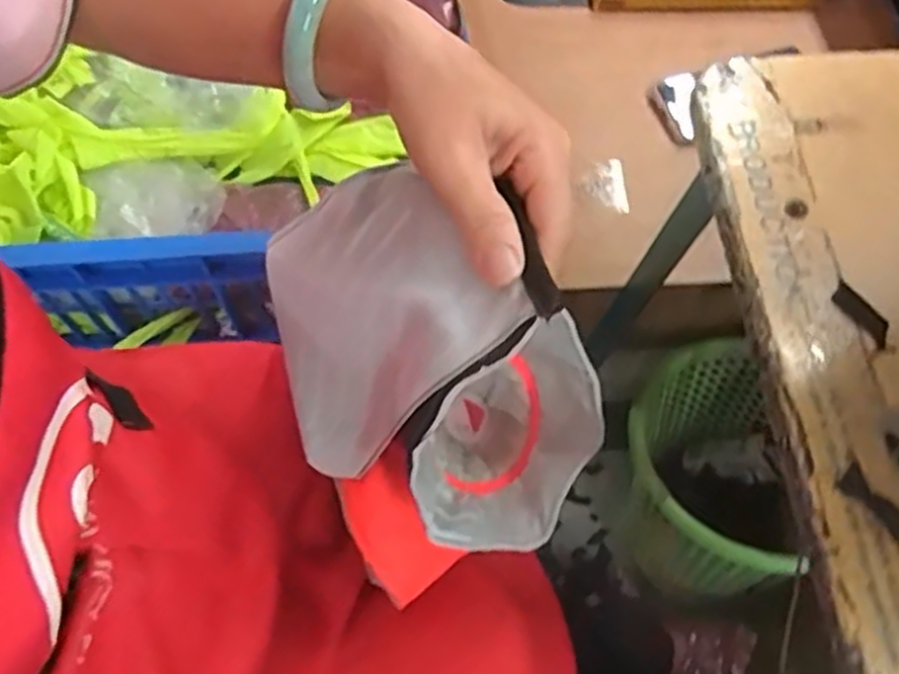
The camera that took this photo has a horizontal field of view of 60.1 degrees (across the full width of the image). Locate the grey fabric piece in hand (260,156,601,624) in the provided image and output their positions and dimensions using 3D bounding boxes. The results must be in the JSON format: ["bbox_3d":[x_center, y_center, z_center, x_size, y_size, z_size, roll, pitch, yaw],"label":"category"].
[{"bbox_3d":[-0.017,0.032,0.435,0.160,0.244,0.143,17,64,22],"label":"grey fabric piece in hand"}]

